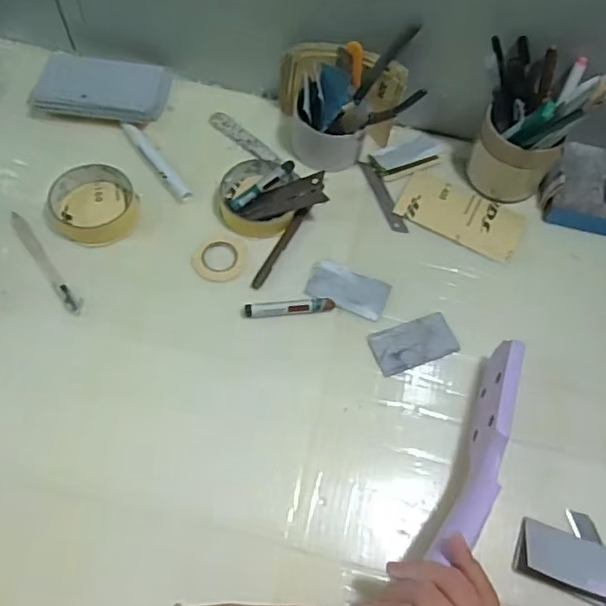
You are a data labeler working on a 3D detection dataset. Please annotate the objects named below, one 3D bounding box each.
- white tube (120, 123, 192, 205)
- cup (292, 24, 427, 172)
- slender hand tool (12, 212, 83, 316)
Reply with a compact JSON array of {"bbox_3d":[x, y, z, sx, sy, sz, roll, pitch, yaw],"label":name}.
[{"bbox_3d":[-0.155,-0.149,0.596,0.016,0.011,0.122,-34,71,-17],"label":"white tube"},{"bbox_3d":[0.049,-0.203,0.590,0.114,0.108,0.095,4,65,-1],"label":"cup"},{"bbox_3d":[-0.243,-0.040,0.542,0.015,0.004,0.129,-36,72,-17],"label":"slender hand tool"}]

